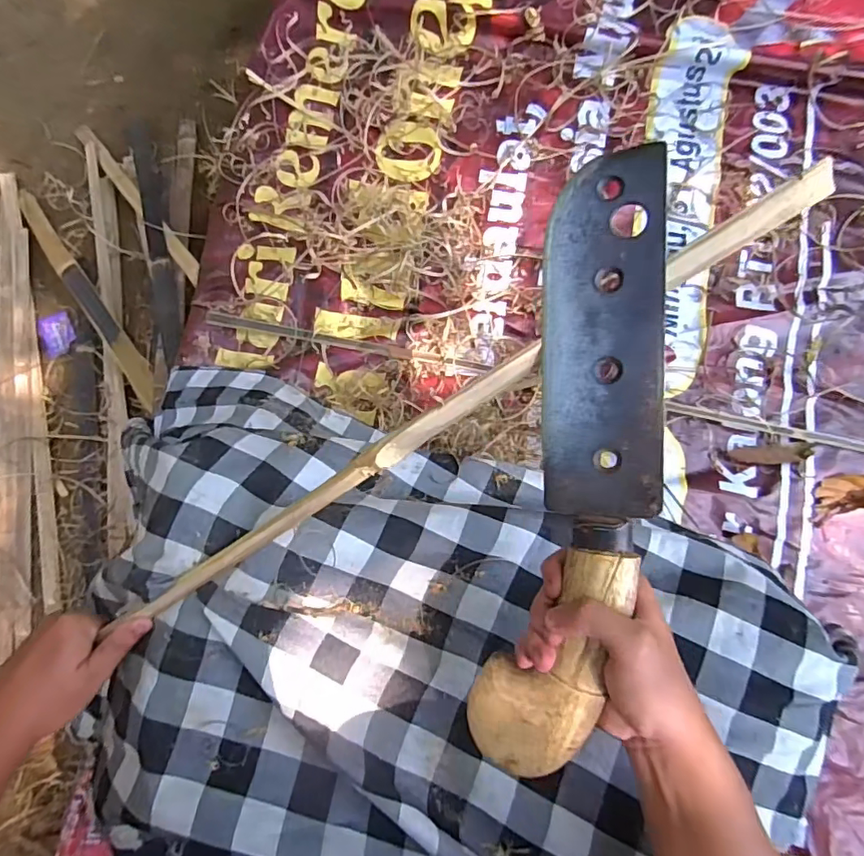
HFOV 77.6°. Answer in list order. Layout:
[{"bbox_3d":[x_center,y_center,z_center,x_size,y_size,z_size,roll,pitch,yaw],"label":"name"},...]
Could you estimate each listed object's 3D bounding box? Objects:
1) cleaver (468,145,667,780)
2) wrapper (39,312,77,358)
[{"bbox_3d":[0.097,0.023,0.328,0.094,0.038,0.366,8,93,21],"label":"cleaver"},{"bbox_3d":[-0.736,-0.183,1.056,0.058,0.014,0.082,-18,85,-7],"label":"wrapper"}]

